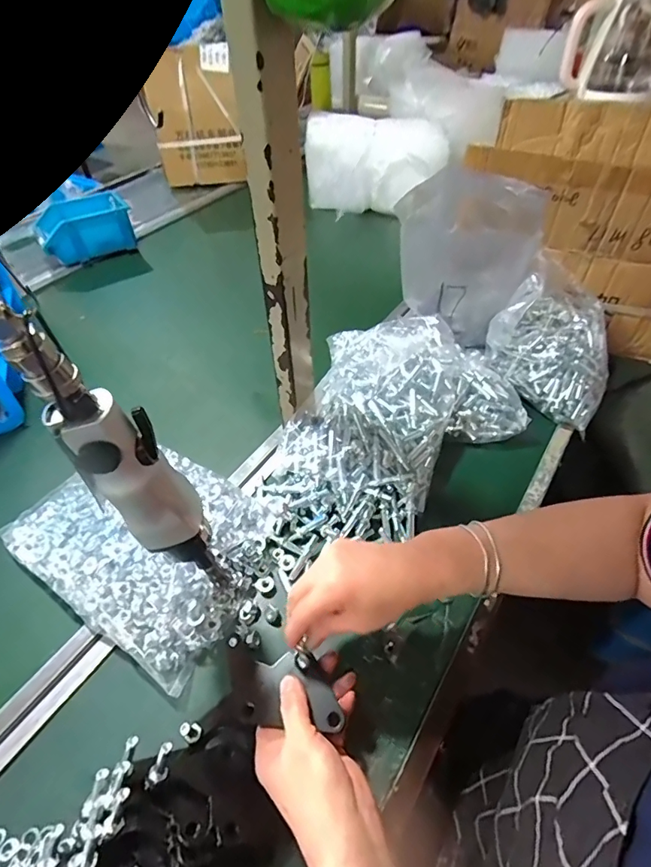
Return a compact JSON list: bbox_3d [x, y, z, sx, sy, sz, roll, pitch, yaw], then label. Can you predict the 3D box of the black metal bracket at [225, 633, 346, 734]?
[{"bbox_3d":[-0.037,0.207,0.371,0.109,0.014,0.056,11,50,11],"label":"black metal bracket"}]

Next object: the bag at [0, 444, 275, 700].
[{"bbox_3d":[-0.192,0.101,0.480,0.264,0.046,0.187,25,54,22],"label":"bag"}]

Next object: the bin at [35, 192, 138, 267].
[{"bbox_3d":[-0.490,-0.420,0.928,0.173,0.085,0.138,-22,52,-17],"label":"bin"}]

